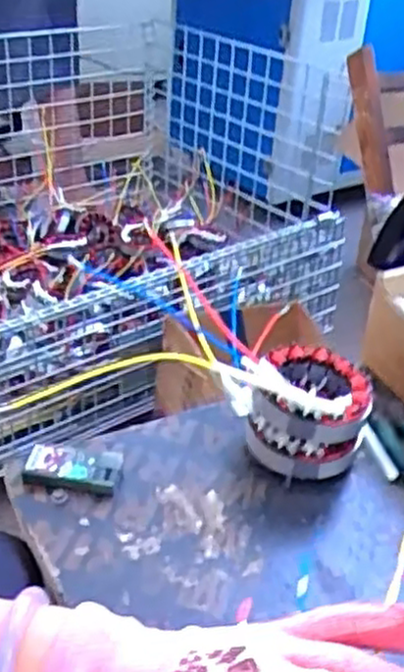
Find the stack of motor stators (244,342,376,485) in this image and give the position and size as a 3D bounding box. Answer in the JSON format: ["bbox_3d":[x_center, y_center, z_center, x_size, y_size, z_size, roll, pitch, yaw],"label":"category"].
[{"bbox_3d":[0.080,0.053,0.577,0.087,0.072,0.082,7,35,5],"label":"stack of motor stators"}]

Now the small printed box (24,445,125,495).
[{"bbox_3d":[-0.093,0.095,0.556,0.066,0.017,0.033,6,35,4],"label":"small printed box"}]

